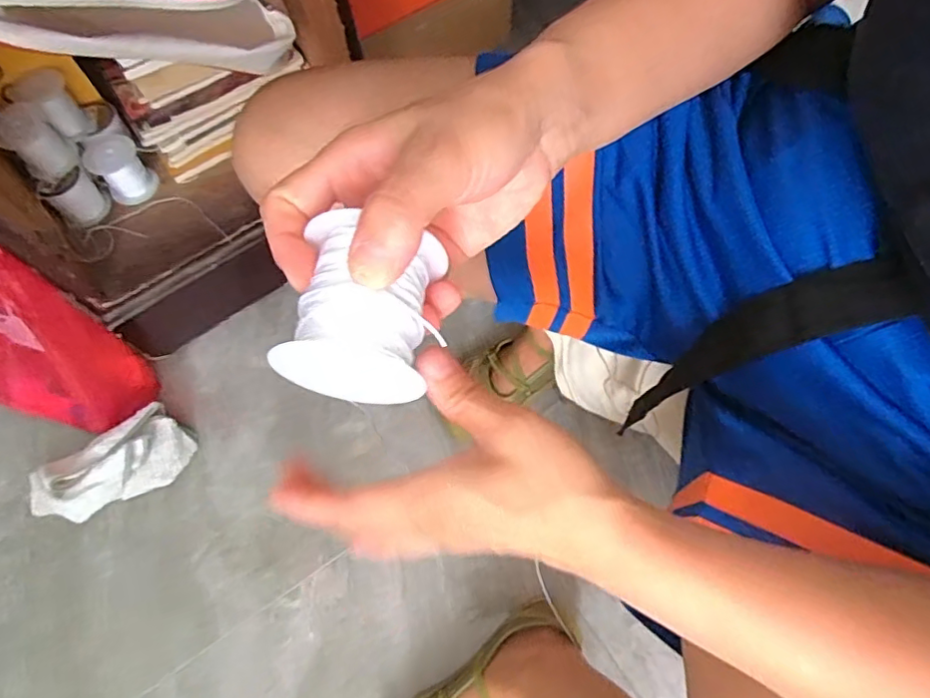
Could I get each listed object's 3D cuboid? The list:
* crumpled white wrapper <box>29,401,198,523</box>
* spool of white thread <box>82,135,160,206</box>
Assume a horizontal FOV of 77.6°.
[{"bbox_3d":[-0.415,0.139,0.667,0.188,0.063,0.091,-22,68,-8],"label":"crumpled white wrapper"},{"bbox_3d":[-0.408,-0.214,0.687,0.058,0.049,0.066,-40,71,-14],"label":"spool of white thread"}]

